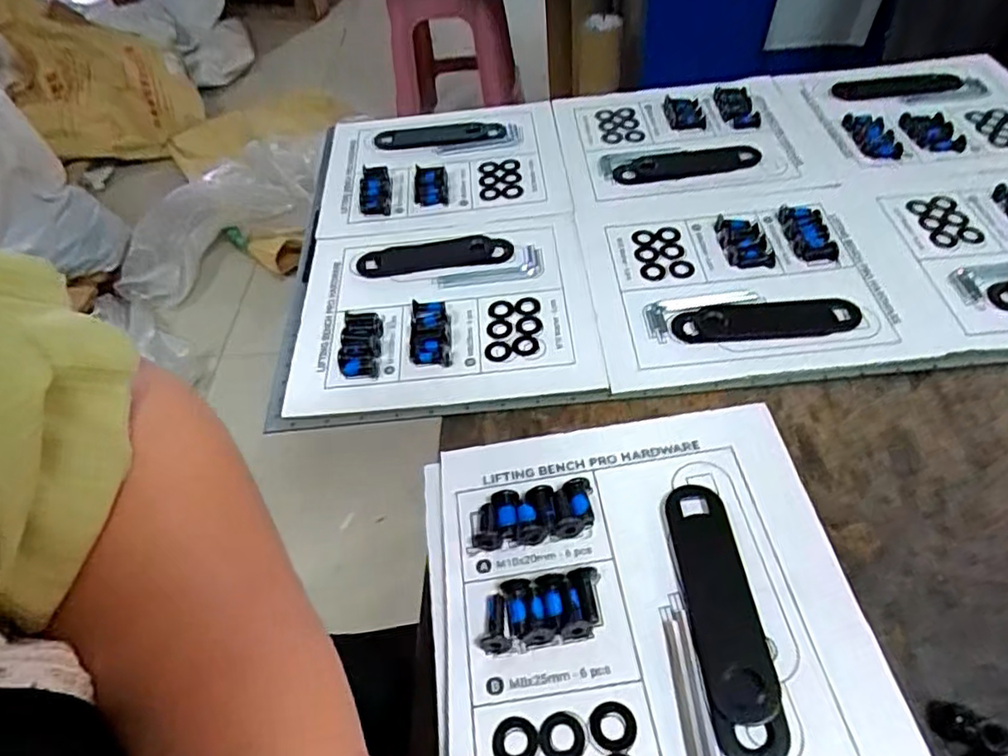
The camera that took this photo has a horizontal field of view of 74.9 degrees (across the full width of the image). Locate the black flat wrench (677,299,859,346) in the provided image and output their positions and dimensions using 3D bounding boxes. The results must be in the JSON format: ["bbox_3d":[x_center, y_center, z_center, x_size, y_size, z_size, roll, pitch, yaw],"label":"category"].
[{"bbox_3d":[0.186,-0.041,0.469,0.127,0.005,0.034,-4,49,6],"label":"black flat wrench"}]

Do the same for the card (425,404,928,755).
[{"bbox_3d":[0.064,0.115,0.310,0.193,0.019,0.224,-8,51,0],"label":"card"}]

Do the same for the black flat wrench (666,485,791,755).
[{"bbox_3d":[0.101,0.106,0.304,0.030,0.010,0.128,-6,49,4],"label":"black flat wrench"}]

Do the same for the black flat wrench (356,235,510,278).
[{"bbox_3d":[-0.058,-0.100,0.543,0.128,0.007,0.039,-5,53,7],"label":"black flat wrench"}]

